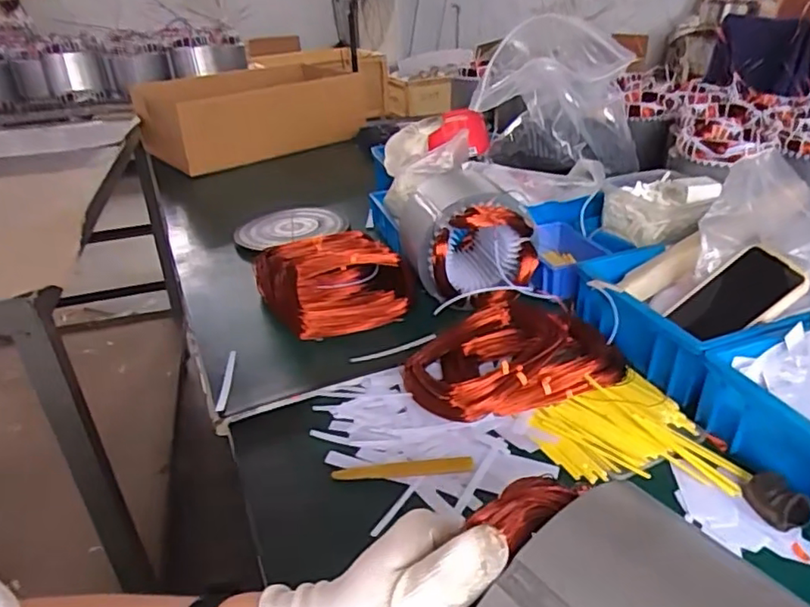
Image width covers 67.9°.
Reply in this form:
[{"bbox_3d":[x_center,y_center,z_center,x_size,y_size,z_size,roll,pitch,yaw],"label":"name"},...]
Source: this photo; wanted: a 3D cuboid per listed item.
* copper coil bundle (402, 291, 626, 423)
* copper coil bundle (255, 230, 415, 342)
[{"bbox_3d":[0.110,0.056,0.658,0.220,0.050,0.141,-10,31,-12],"label":"copper coil bundle"},{"bbox_3d":[-0.097,-0.035,0.817,0.188,0.071,0.195,-12,31,-15],"label":"copper coil bundle"}]

